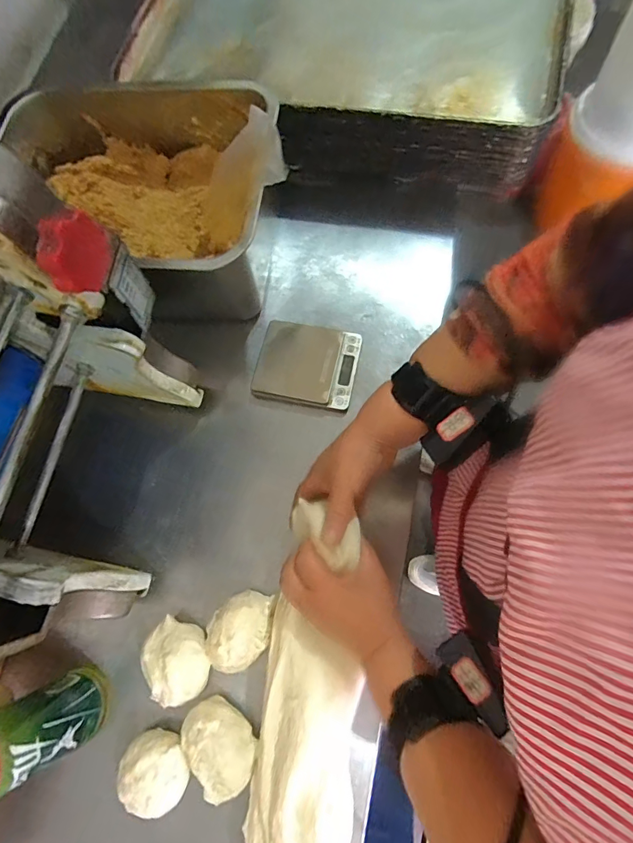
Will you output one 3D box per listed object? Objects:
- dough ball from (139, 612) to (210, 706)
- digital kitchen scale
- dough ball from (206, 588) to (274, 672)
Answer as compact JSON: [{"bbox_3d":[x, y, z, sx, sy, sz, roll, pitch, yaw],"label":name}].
[{"bbox_3d":[-0.147,0.252,0.445,0.064,0.040,0.078,-13,69,-3],"label":"dough ball"},{"bbox_3d":[-0.012,-0.074,0.532,0.124,0.020,0.104,11,70,7],"label":"digital kitchen scale"},{"bbox_3d":[-0.080,0.223,0.445,0.083,0.046,0.060,-36,72,-11],"label":"dough ball"}]

